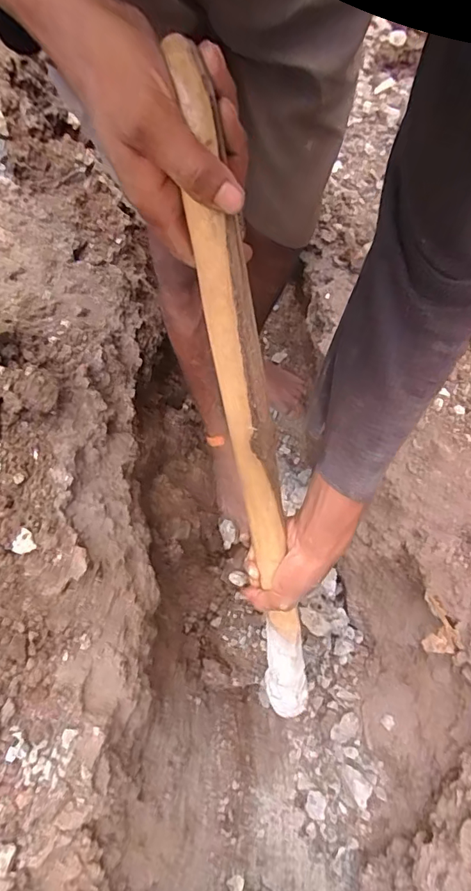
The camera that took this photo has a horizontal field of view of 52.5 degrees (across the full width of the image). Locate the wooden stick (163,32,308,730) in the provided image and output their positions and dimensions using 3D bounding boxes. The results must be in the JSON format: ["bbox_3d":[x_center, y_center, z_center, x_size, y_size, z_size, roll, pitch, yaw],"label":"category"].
[{"bbox_3d":[0.022,0.069,0.438,0.042,0.684,0.044,-13,38,-3],"label":"wooden stick"}]

